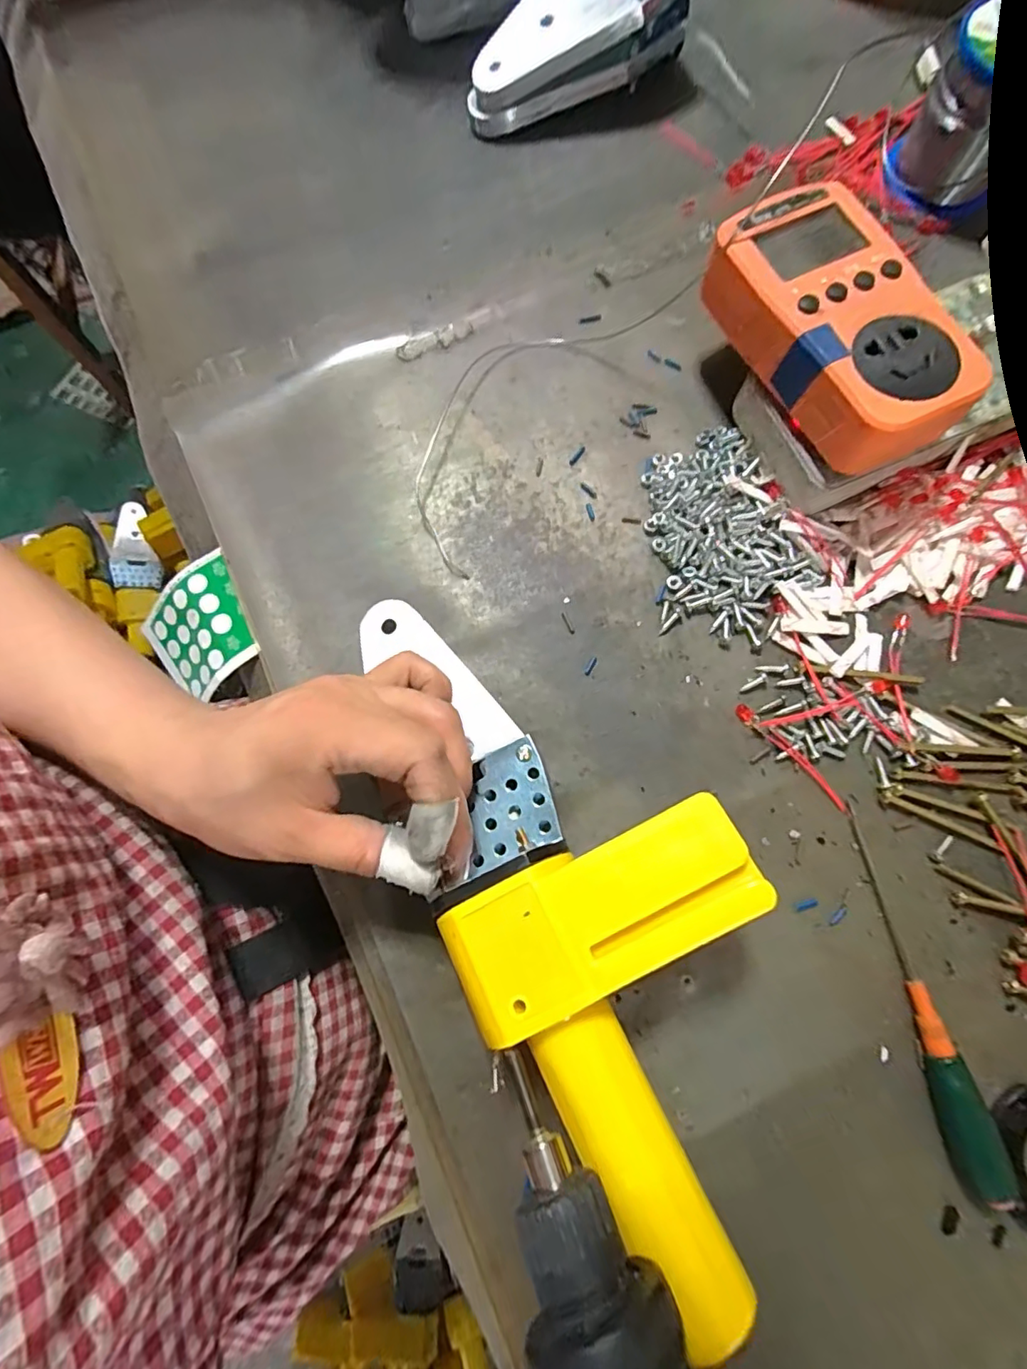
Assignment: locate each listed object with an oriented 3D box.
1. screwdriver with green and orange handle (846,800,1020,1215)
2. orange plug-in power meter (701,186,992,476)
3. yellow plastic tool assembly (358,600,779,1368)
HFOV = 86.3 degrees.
[{"bbox_3d":[0.165,0.127,0.224,0.016,0.016,0.146,-13,77,-2],"label":"screwdriver with green and orange handle"},{"bbox_3d":[0.143,-0.156,0.241,0.064,0.030,0.123,-24,78,-4],"label":"orange plug-in power meter"},{"bbox_3d":[0.019,0.061,0.207,0.104,0.035,0.276,-25,63,-4],"label":"yellow plastic tool assembly"}]

